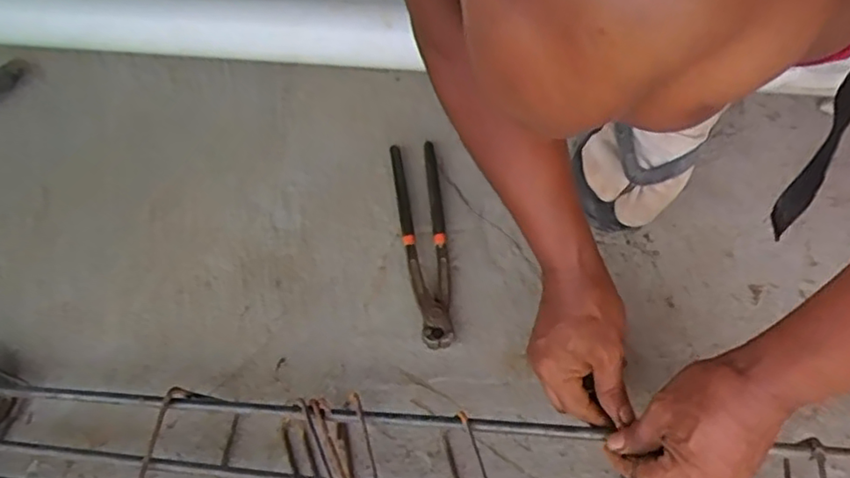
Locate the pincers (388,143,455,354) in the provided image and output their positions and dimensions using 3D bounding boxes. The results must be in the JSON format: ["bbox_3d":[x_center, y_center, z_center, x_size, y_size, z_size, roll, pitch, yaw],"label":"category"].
[{"bbox_3d":[0.002,-0.001,0.607,0.045,0.023,0.222,-9,61,-1],"label":"pincers"}]

